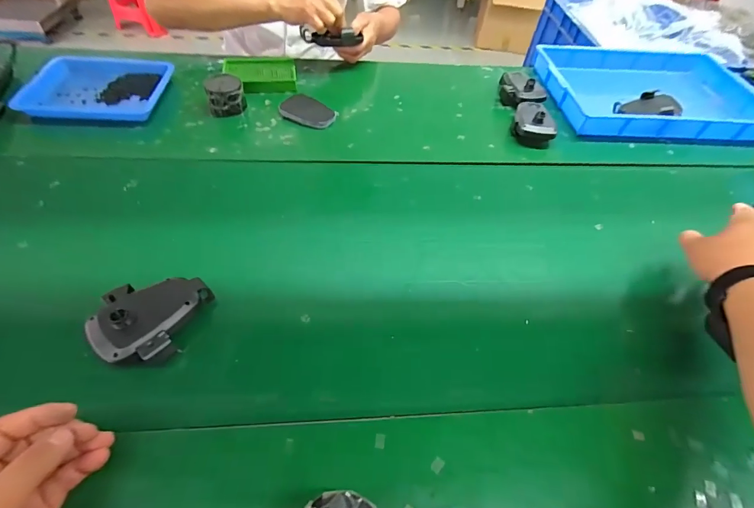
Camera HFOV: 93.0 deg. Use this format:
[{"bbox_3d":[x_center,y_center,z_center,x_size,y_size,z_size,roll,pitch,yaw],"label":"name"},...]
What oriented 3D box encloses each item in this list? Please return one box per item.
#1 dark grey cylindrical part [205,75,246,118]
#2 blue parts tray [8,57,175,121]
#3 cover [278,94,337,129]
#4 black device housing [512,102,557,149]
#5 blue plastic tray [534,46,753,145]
[{"bbox_3d":[-0.271,-0.287,0.644,0.063,0.054,0.070,-10,53,-10],"label":"dark grey cylindrical part"},{"bbox_3d":[-0.515,-0.313,0.667,0.233,0.028,0.180,0,52,-2],"label":"blue parts tray"},{"bbox_3d":[-0.128,-0.258,0.654,0.091,0.020,0.064,30,57,20],"label":"cover"},{"bbox_3d":[0.287,-0.239,0.654,0.074,0.045,0.081,14,53,9],"label":"black device housing"},{"bbox_3d":[0.561,-0.339,0.741,0.415,0.048,0.290,2,52,-1],"label":"blue plastic tray"}]

